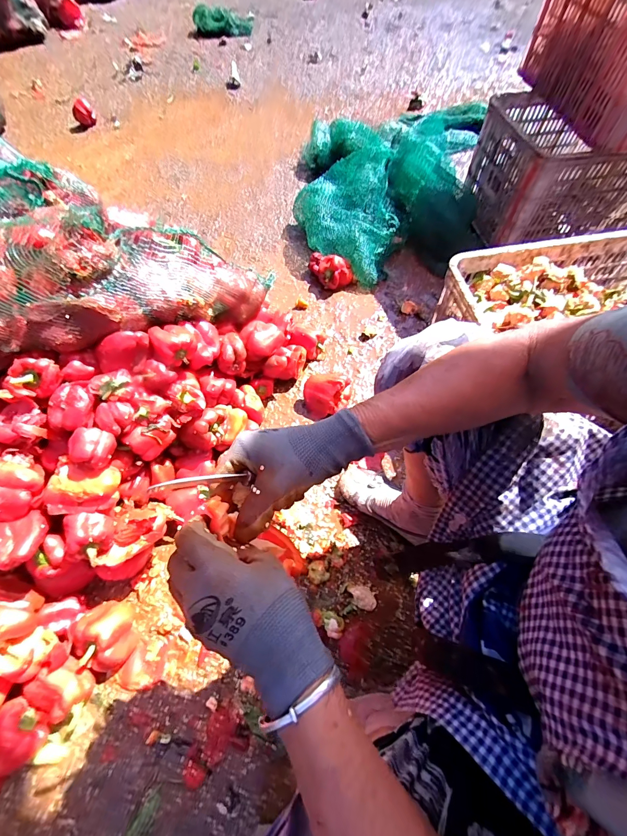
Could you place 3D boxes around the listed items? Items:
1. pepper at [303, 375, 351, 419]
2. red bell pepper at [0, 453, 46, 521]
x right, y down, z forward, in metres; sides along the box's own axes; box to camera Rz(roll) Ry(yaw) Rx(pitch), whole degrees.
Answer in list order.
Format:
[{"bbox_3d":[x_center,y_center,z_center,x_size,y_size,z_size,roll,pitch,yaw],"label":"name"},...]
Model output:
[{"bbox_3d":[0.030,-0.053,0.851,0.110,0.078,0.080,9,61,7],"label":"pepper"},{"bbox_3d":[-0.504,0.118,0.587,0.091,0.069,0.108,27,66,15],"label":"red bell pepper"}]

